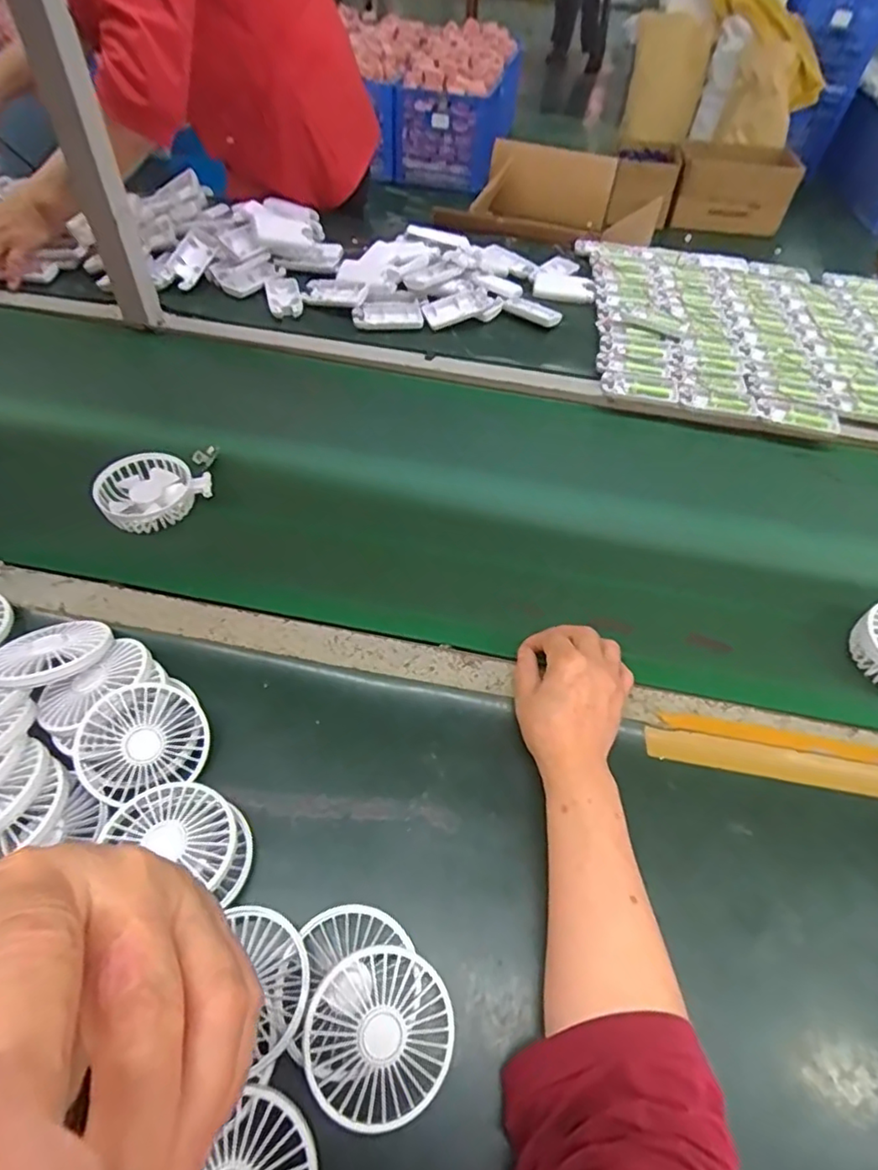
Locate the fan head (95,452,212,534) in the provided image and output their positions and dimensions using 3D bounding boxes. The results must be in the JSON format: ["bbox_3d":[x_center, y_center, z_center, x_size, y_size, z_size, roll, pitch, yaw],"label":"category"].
[{"bbox_3d":[-0.294,-0.098,0.616,0.100,0.031,0.075,-29,60,-22],"label":"fan head"}]

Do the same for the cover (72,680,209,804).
[{"bbox_3d":[-0.220,0.114,0.444,0.086,0.021,0.078,-12,79,-26],"label":"cover"}]

